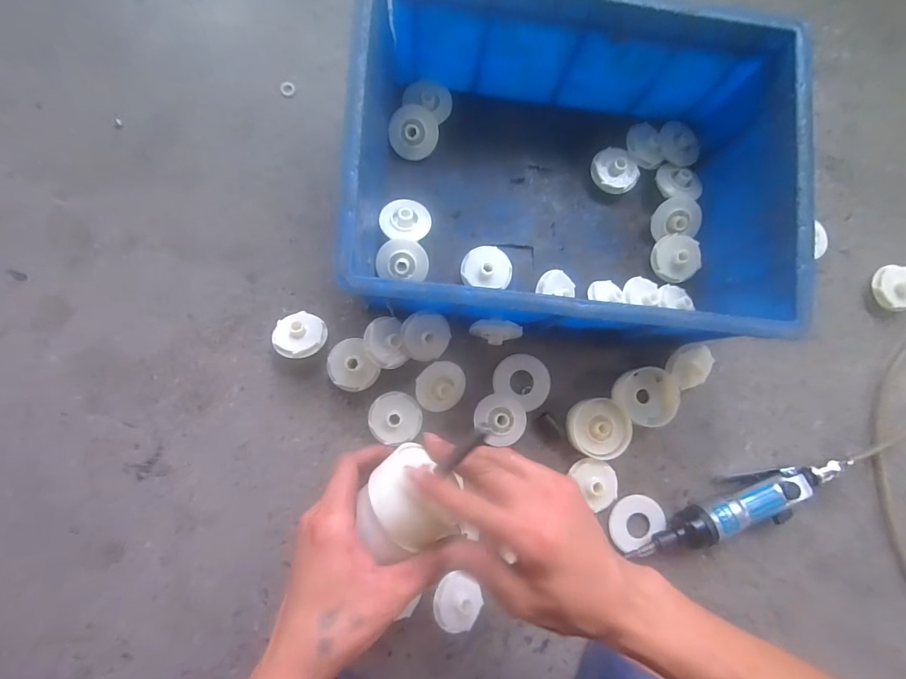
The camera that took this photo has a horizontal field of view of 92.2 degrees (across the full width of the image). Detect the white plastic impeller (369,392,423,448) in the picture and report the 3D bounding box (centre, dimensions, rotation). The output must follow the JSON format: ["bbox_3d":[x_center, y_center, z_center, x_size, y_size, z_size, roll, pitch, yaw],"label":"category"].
[{"bbox_3d":[-0.060,0.082,0.462,0.053,0.031,0.051,0,84,-4],"label":"white plastic impeller"}]

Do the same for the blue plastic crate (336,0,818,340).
[{"bbox_3d":[0.107,-0.156,0.440,0.390,0.154,0.291,6,83,-4],"label":"blue plastic crate"}]

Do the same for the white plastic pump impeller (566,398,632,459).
[{"bbox_3d":[0.157,0.096,0.472,0.066,0.017,0.062,0,84,-4],"label":"white plastic pump impeller"}]

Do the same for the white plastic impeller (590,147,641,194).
[{"bbox_3d":[0.185,-0.192,0.504,0.050,0.022,0.054,0,84,-4],"label":"white plastic impeller"}]

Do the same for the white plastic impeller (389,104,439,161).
[{"bbox_3d":[-0.043,-0.232,0.488,0.055,0.020,0.055,-1,108,-2],"label":"white plastic impeller"}]

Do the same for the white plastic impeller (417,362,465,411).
[{"bbox_3d":[-0.014,0.050,0.465,0.052,0.027,0.052,-1,94,-8],"label":"white plastic impeller"}]

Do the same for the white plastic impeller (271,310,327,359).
[{"bbox_3d":[-0.159,-0.006,0.450,0.053,0.019,0.053,3,59,-6],"label":"white plastic impeller"}]

